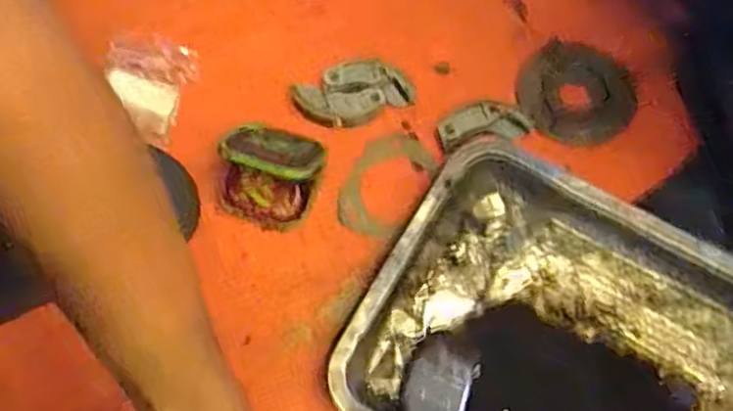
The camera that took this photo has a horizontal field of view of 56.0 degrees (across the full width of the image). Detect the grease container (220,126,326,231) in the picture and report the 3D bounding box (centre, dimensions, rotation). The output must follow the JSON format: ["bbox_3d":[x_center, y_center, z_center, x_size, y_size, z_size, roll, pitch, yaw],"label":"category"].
[{"bbox_3d":[-0.080,-0.031,0.579,0.080,0.080,0.077,0,68,-1],"label":"grease container"}]

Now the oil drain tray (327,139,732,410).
[{"bbox_3d":[0.173,0.126,0.528,0.350,0.043,0.262,32,71,11],"label":"oil drain tray"}]

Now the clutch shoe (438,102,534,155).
[{"bbox_3d":[0.106,-0.072,0.621,0.081,0.017,0.036,-12,68,-6],"label":"clutch shoe"}]

